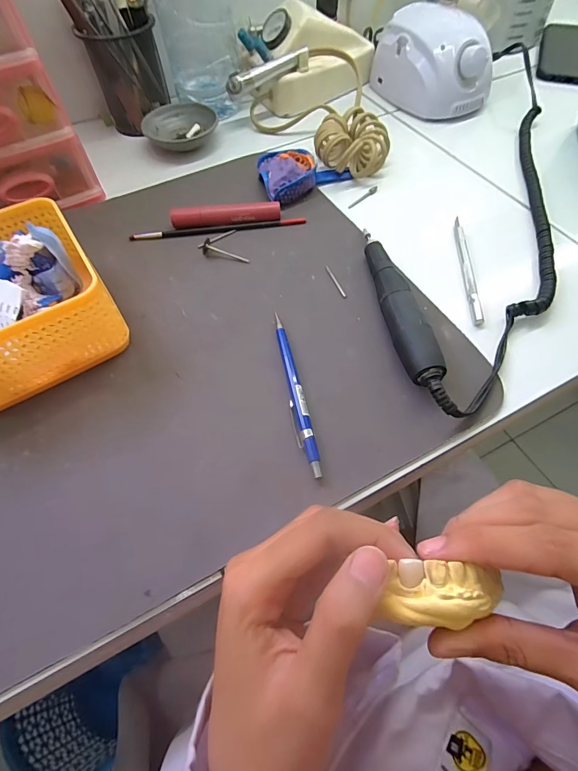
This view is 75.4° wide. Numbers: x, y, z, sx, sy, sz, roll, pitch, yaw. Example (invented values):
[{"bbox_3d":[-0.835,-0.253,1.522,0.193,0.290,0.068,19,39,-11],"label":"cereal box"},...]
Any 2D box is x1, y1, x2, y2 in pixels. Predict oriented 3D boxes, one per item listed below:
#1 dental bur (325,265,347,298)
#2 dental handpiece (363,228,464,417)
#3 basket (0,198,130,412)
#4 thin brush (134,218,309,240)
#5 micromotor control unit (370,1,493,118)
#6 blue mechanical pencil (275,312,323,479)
[{"bbox_3d":[0.041,-0.092,0.328,0.004,0.004,0.040,-19,59,-8],"label":"dental bur"},{"bbox_3d":[0.085,-0.060,0.290,0.024,0.028,0.184,-11,59,-3],"label":"dental handpiece"},{"bbox_3d":[-0.211,-0.063,0.282,0.131,0.065,0.132,-31,64,-16],"label":"basket"},{"bbox_3d":[-0.069,-0.155,0.369,0.169,0.004,0.009,-7,58,-1],"label":"thin brush"},{"bbox_3d":[0.180,-0.407,0.470,0.089,0.074,0.139,-23,62,-12],"label":"micromotor control unit"},{"bbox_3d":[0.005,0.001,0.270,0.013,0.010,0.131,-9,59,-2],"label":"blue mechanical pencil"}]

